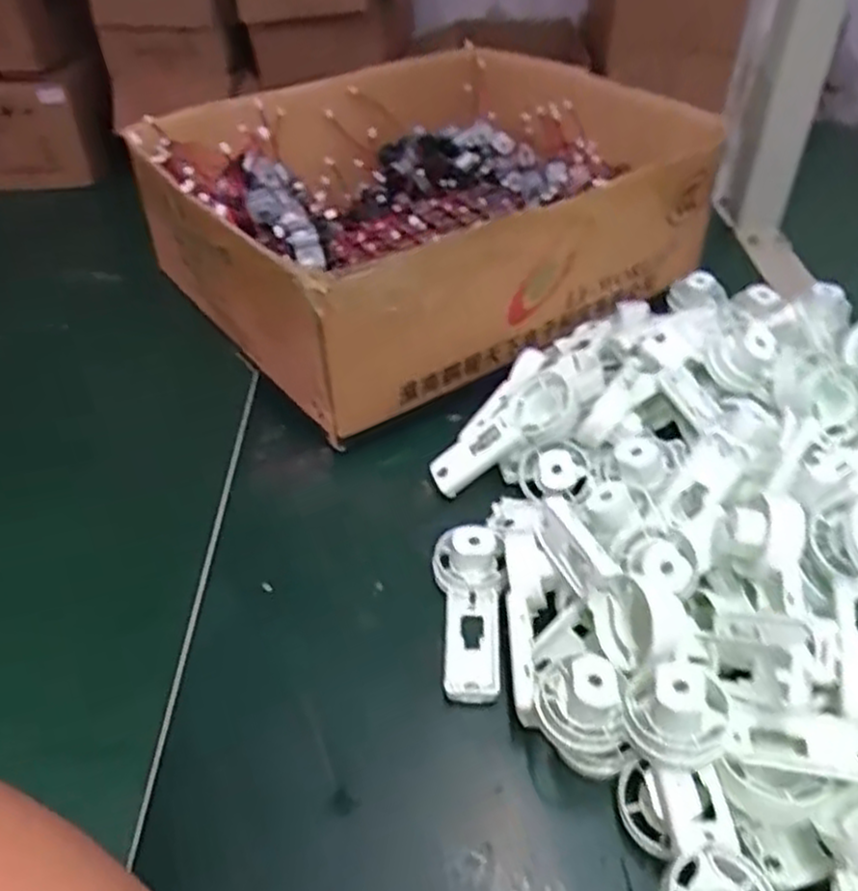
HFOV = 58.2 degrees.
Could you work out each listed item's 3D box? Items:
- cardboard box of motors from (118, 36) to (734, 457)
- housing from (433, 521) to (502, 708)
[{"bbox_3d":[-0.009,-0.189,0.612,0.374,0.128,0.329,-28,48,-27],"label":"cardboard box of motors"},{"bbox_3d":[0.020,0.079,0.375,0.032,0.025,0.087,-1,41,0],"label":"housing"}]

